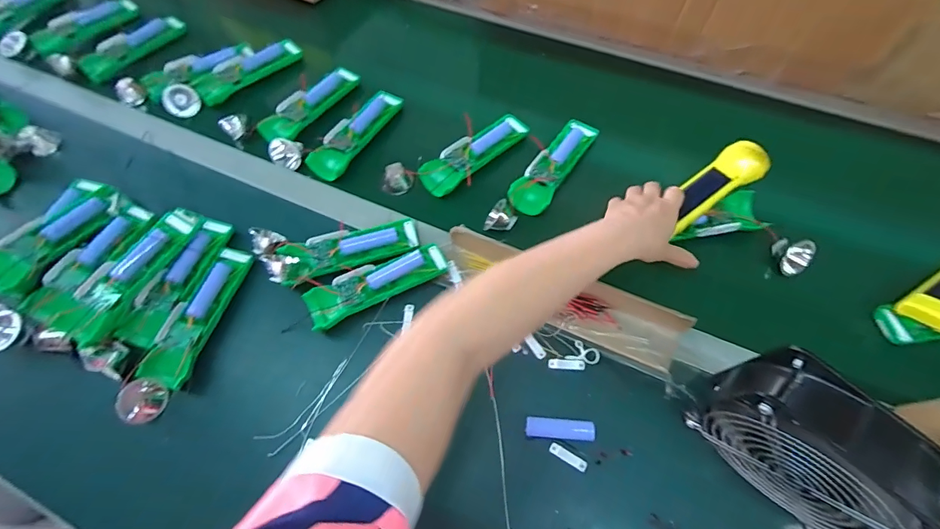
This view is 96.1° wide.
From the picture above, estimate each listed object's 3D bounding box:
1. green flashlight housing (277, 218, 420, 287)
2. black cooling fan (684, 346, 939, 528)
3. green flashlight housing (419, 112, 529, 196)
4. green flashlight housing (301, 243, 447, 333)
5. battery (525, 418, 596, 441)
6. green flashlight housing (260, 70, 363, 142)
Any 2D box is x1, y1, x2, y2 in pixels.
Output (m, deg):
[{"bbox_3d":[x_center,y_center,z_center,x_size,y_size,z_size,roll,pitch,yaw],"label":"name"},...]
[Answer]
[{"bbox_3d":[-0.143,-0.019,0.504,0.157,0.020,0.052,-17,66,-4],"label":"green flashlight housing"},{"bbox_3d":[0.275,0.153,0.346,0.146,0.147,0.066,41,74,19],"label":"black cooling fan"},{"bbox_3d":[0.008,-0.151,0.572,0.169,0.024,0.052,-39,69,-13],"label":"green flashlight housing"},{"bbox_3d":[-0.107,0.020,0.481,0.162,0.024,0.046,-25,67,-8],"label":"green flashlight housing"},{"bbox_3d":[0.091,0.167,0.427,0.067,0.019,0.018,3,66,5],"label":"battery"},{"bbox_3d":[-0.235,-0.239,0.621,0.053,0.037,0.171,32,72,16],"label":"green flashlight housing"}]

